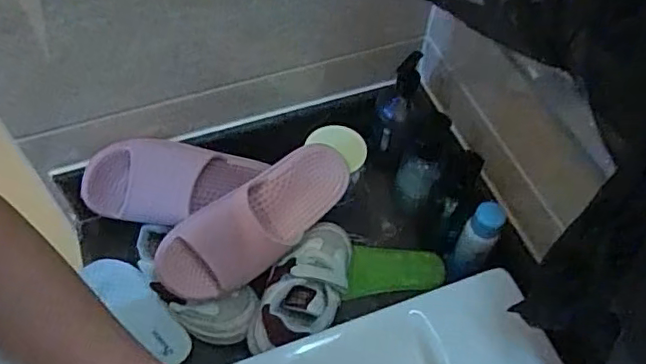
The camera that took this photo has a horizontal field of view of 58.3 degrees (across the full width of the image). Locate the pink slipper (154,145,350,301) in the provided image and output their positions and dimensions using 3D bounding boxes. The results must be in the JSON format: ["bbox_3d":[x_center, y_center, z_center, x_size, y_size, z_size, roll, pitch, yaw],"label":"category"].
[{"bbox_3d":[-0.074,0.048,0.677,0.246,0.067,0.100,-32,97,-20],"label":"pink slipper"}]

